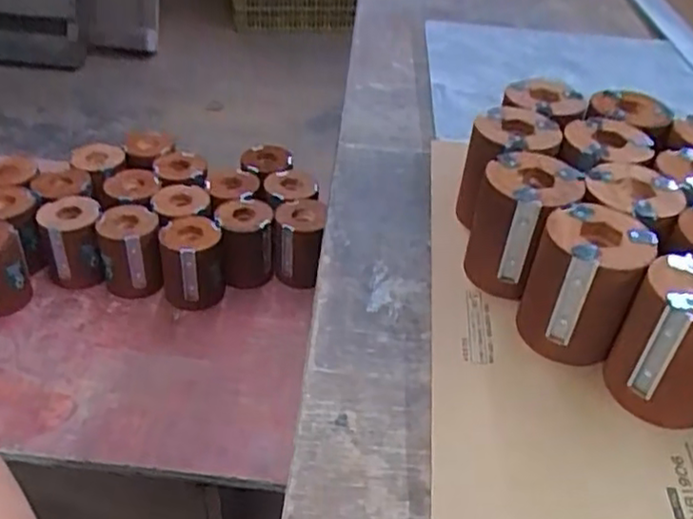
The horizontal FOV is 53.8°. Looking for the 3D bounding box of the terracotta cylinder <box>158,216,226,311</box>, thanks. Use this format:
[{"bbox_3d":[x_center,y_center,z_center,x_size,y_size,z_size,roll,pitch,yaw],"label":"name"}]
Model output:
[{"bbox_3d":[-0.201,0.004,0.895,0.080,0.099,0.077,-4,39,-10],"label":"terracotta cylinder"}]

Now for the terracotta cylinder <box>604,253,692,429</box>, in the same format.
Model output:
[{"bbox_3d":[0.242,0.058,0.485,0.079,0.099,0.089,29,45,28],"label":"terracotta cylinder"}]

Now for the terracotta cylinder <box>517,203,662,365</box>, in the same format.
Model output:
[{"bbox_3d":[0.181,0.021,0.527,0.079,0.099,0.080,17,41,16],"label":"terracotta cylinder"}]

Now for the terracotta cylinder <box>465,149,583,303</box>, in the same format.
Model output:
[{"bbox_3d":[0.146,-0.026,0.581,0.078,0.108,0.085,13,40,12],"label":"terracotta cylinder"}]

